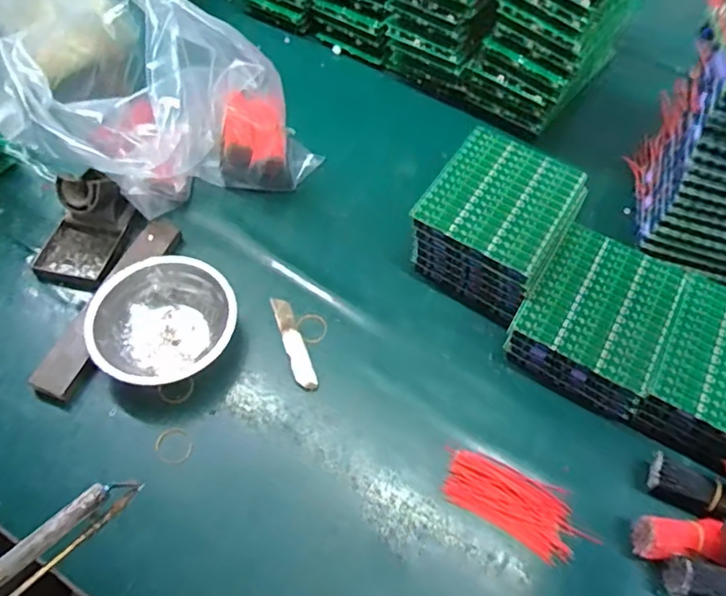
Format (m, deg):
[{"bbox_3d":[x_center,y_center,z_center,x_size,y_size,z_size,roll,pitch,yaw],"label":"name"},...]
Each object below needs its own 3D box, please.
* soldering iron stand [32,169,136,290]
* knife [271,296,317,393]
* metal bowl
[{"bbox_3d":[-0.283,-0.074,0.551,0.074,0.060,0.114,13,59,4],"label":"soldering iron stand"},{"bbox_3d":[-0.067,0.042,0.529,0.019,0.004,0.099,-16,61,-13],"label":"knife"},{"bbox_3d":[-0.183,0.021,0.515,0.128,0.043,0.114,-15,61,-13],"label":"metal bowl"}]

